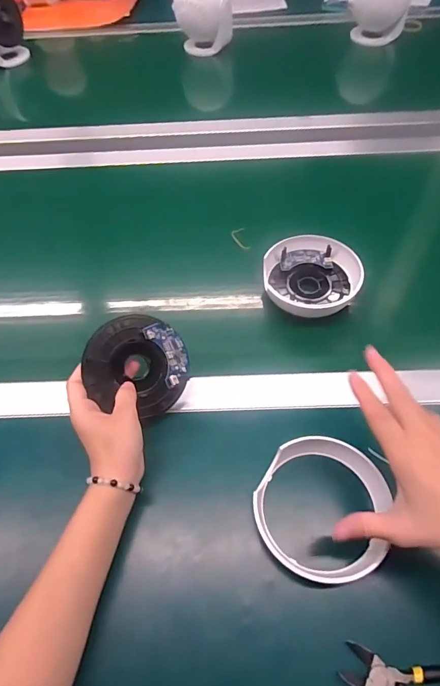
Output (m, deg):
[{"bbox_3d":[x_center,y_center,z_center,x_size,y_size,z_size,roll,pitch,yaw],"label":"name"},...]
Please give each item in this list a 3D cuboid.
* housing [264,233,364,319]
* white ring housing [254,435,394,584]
[{"bbox_3d":[0.113,-0.084,0.502,0.112,0.034,0.104,-1,58,2],"label":"housing"},{"bbox_3d":[0.092,0.144,0.358,0.112,0.027,0.116,-1,58,2],"label":"white ring housing"}]

